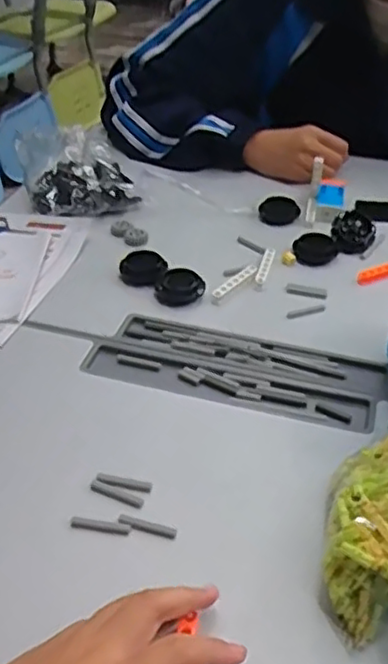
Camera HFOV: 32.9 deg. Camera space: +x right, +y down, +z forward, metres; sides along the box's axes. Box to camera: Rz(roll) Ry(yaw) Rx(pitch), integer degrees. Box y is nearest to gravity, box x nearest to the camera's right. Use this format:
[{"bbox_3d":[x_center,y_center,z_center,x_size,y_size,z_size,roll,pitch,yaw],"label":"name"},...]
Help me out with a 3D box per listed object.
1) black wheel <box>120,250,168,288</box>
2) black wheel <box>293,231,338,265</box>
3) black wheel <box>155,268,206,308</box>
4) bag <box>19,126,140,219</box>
[{"bbox_3d":[-0.051,-0.064,0.668,0.046,0.023,0.046,-1,42,1],"label":"black wheel"},{"bbox_3d":[0.131,-0.089,0.707,0.046,0.016,0.046,1,38,-1],"label":"black wheel"},{"bbox_3d":[-0.014,-0.043,0.650,0.048,0.016,0.048,1,38,-1],"label":"black wheel"},{"bbox_3d":[-0.140,-0.198,0.795,0.127,0.049,0.160,-14,43,-19],"label":"bag"}]

